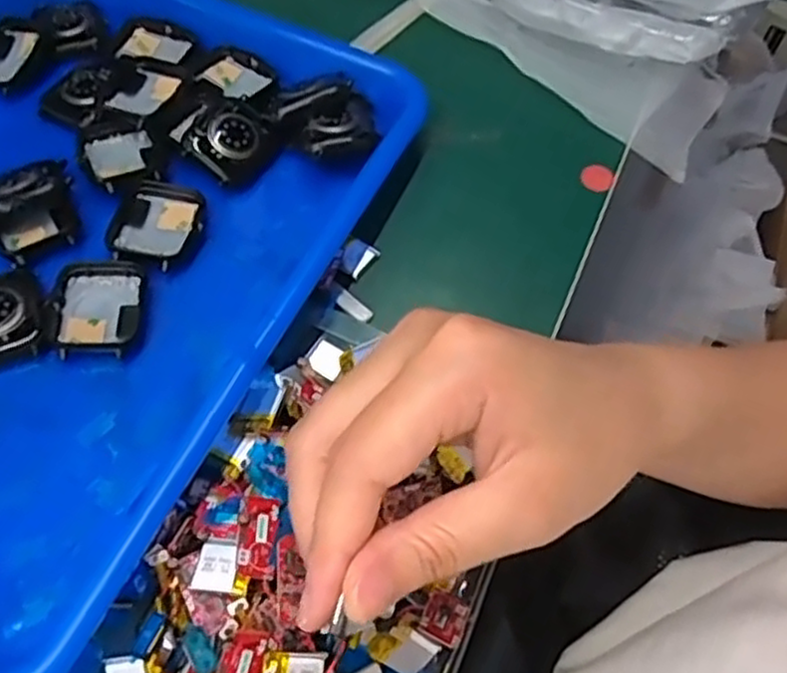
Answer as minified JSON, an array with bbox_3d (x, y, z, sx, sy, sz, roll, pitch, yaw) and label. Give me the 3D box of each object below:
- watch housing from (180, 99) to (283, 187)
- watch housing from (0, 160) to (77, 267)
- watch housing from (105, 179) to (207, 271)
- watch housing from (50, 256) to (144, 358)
[{"bbox_3d":[-0.077,-0.093,0.351,0.035,0.016,0.039,32,71,11],"label":"watch housing"},{"bbox_3d":[-0.160,-0.056,0.321,0.043,0.015,0.042,-37,73,-14],"label":"watch housing"},{"bbox_3d":[-0.106,-0.052,0.329,0.036,0.011,0.045,14,49,2],"label":"watch housing"},{"bbox_3d":[-0.123,-0.013,0.305,0.035,0.011,0.044,-4,68,-2],"label":"watch housing"}]

